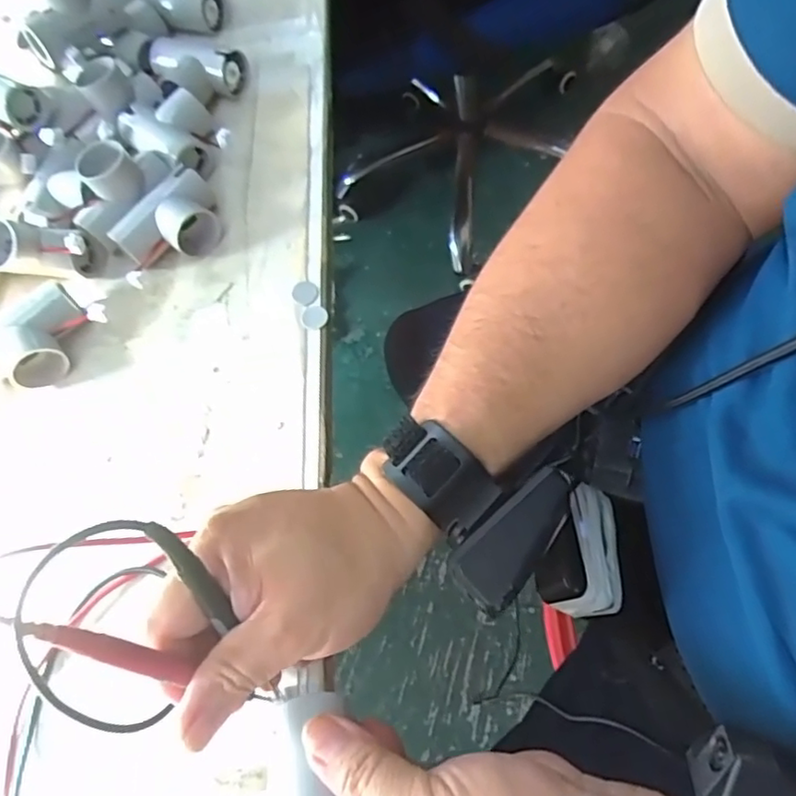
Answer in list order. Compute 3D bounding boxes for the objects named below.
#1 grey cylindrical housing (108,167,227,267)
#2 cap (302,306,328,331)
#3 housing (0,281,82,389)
[{"bbox_3d":[-0.157,-0.122,0.430,0.045,0.033,0.075,33,76,22],"label":"grey cylindrical housing"},{"bbox_3d":[-0.054,-0.052,0.399,0.017,0.004,0.017,-4,65,9],"label":"cap"},{"bbox_3d":[-0.245,-0.036,0.403,0.075,0.035,0.045,-32,64,-4],"label":"housing"}]

